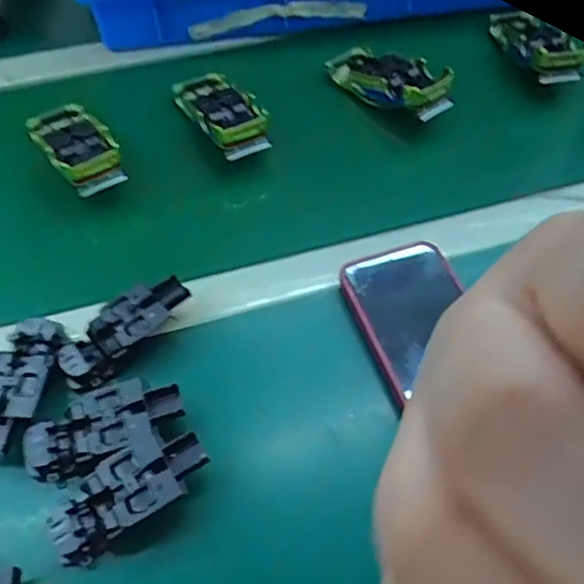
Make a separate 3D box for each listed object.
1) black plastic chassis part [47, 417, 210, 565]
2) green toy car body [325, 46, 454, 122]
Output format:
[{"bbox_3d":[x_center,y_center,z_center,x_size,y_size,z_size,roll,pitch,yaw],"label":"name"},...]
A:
[{"bbox_3d":[-0.099,0.117,0.369,0.096,0.018,0.049,-39,62,-9],"label":"black plastic chassis part"},{"bbox_3d":[0.091,-0.196,0.575,0.044,0.037,0.148,-31,44,-22],"label":"green toy car body"}]

